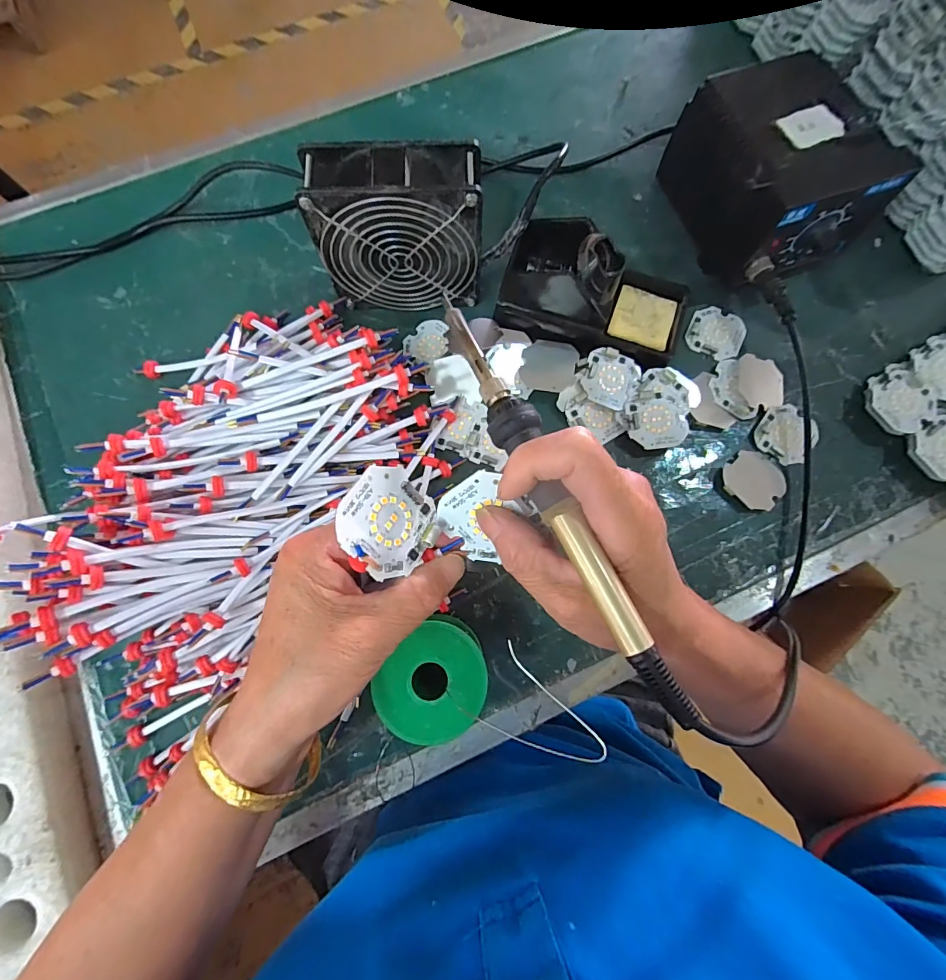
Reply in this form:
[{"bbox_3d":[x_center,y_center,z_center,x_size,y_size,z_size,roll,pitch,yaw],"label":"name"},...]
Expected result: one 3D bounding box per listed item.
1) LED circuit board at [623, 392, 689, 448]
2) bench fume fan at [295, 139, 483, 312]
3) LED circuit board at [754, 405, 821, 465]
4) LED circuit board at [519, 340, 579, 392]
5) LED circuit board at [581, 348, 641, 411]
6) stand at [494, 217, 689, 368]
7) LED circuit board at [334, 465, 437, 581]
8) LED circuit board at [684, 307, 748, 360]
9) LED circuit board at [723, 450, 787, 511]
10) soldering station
[{"bbox_3d":[0.149,-0.055,0.355,0.046,0.004,0.043,-10,85,-1],"label":"LED circuit board"},{"bbox_3d":[-0.053,-0.191,0.325,0.118,0.099,0.051,3,78,0],"label":"bench fume fan"},{"bbox_3d":[0.259,-0.046,0.361,0.043,0.007,0.045,35,86,6],"label":"LED circuit board"},{"bbox_3d":[0.063,-0.104,0.367,0.044,0.004,0.045,11,77,8],"label":"LED circuit board"},{"bbox_3d":[0.113,-0.093,0.356,0.043,0.009,0.045,20,79,3],"label":"LED circuit board"},{"bbox_3d":[0.102,-0.165,0.350,0.150,0.068,0.094,23,79,4],"label":"stand"},{"bbox_3d":[-0.036,0.014,0.194,0.046,0.006,0.045,52,51,-27],"label":"LED circuit board"},{"bbox_3d":[0.213,-0.138,0.384,0.047,0.004,0.048,32,80,5],"label":"LED circuit board"},{"bbox_3d":[0.229,-0.008,0.356,0.046,0.006,0.046,41,81,7],"label":"LED circuit board"},{"bbox_3d":[0.248,-0.260,0.369,0.111,0.099,0.147,-20,79,-5],"label":"soldering station"}]

